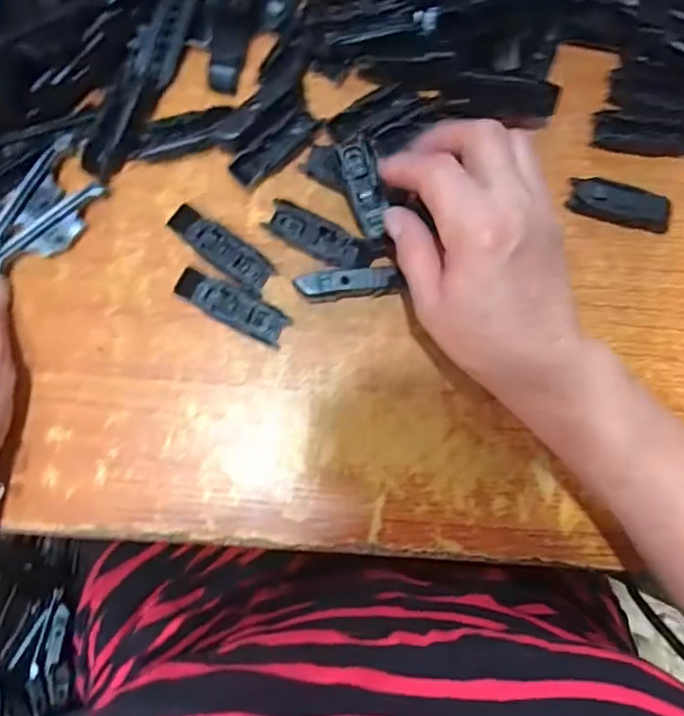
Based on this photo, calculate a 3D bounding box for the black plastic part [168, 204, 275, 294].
[{"bbox_3d":[-0.072,-0.063,0.360,0.065,0.010,0.022,34,82,0],"label":"black plastic part"}]

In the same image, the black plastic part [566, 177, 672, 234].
[{"bbox_3d":[0.174,-0.095,0.378,0.063,0.011,0.022,17,83,-2],"label":"black plastic part"}]

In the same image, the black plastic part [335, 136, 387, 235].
[{"bbox_3d":[0.013,-0.100,0.358,0.021,0.006,0.058,-14,88,-5],"label":"black plastic part"}]

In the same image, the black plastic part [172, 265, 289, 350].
[{"bbox_3d":[-0.065,-0.030,0.358,0.066,0.011,0.021,26,82,-1],"label":"black plastic part"}]

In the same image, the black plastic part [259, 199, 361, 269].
[{"bbox_3d":[-0.017,-0.073,0.366,0.058,0.007,0.022,27,82,-1],"label":"black plastic part"}]

